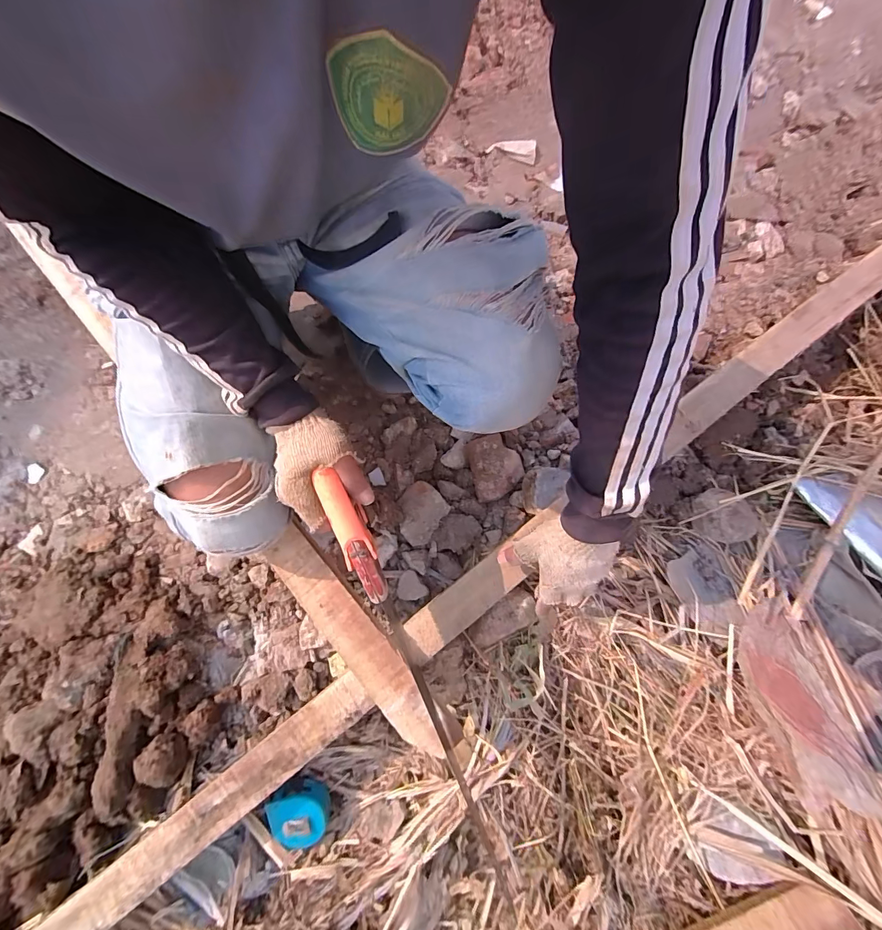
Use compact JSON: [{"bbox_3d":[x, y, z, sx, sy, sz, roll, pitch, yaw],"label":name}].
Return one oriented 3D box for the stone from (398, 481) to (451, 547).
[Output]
[{"bbox_3d":[-0.035,0.074,0.616,0.071,0.019,0.088,35,77,8],"label":"stone"}]

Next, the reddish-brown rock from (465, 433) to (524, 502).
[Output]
[{"bbox_3d":[0.088,0.000,0.625,0.083,0.034,0.099,-15,76,-5],"label":"reddish-brown rock"}]

